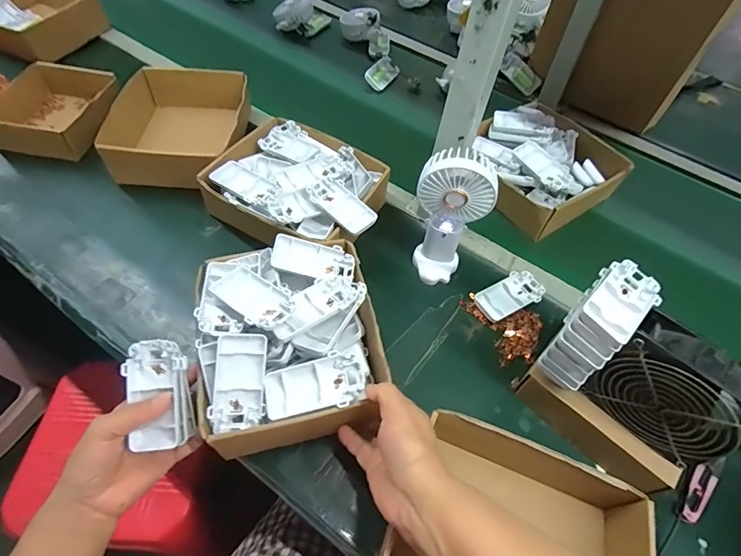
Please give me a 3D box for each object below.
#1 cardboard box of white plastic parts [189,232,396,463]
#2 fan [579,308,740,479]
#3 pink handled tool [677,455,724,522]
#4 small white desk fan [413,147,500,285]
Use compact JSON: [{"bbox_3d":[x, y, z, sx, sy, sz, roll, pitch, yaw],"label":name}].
[{"bbox_3d":[-0.084,0.061,0.453,0.179,0.089,0.211,-6,55,-9],"label":"cardboard box of white plastic parts"},{"bbox_3d":[0.282,0.108,0.399,0.048,0.118,0.118,-37,66,-27],"label":"fan"},{"bbox_3d":[0.356,0.223,0.454,0.101,0.015,0.024,-32,63,-24],"label":"pink handled tool"},{"bbox_3d":[0.095,-0.067,0.524,0.087,0.190,0.054,10,54,3],"label":"small white desk fan"}]

